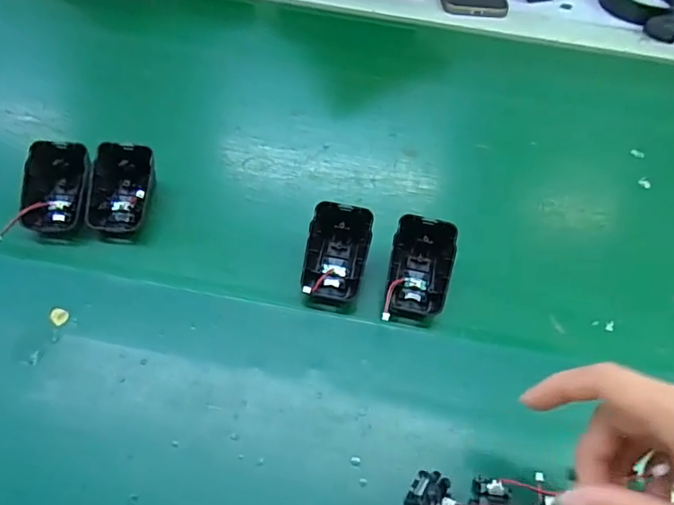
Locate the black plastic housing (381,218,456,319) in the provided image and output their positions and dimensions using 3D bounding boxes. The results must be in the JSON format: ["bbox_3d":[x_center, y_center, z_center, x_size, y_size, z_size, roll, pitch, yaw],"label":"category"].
[{"bbox_3d":[0.061,0.011,0.391,0.044,0.021,0.071,12,92,3],"label":"black plastic housing"}]

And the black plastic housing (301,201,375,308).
[{"bbox_3d":[0.000,0.000,0.391,0.044,0.014,0.071,11,92,-2],"label":"black plastic housing"}]

